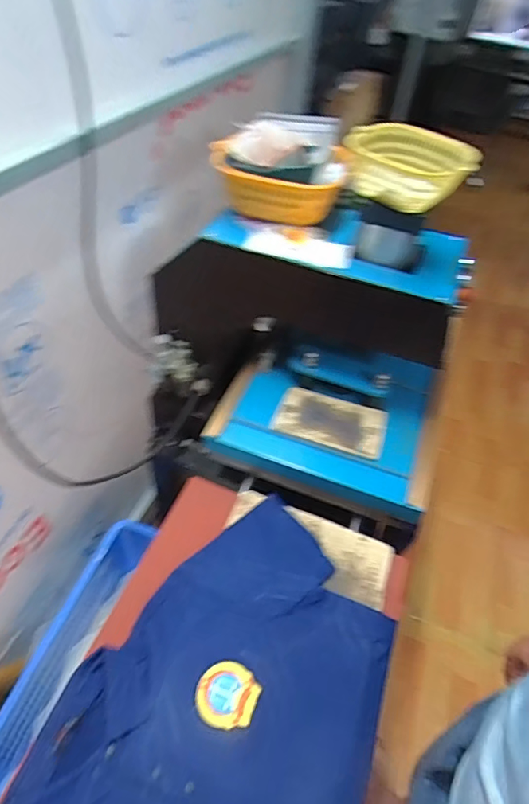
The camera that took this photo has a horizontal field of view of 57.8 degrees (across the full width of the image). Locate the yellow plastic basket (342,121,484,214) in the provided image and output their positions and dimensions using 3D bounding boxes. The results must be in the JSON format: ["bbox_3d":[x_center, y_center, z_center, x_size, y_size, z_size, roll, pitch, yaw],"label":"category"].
[{"bbox_3d":[0.219,-0.359,0.737,0.193,0.078,0.145,17,47,8],"label":"yellow plastic basket"}]

